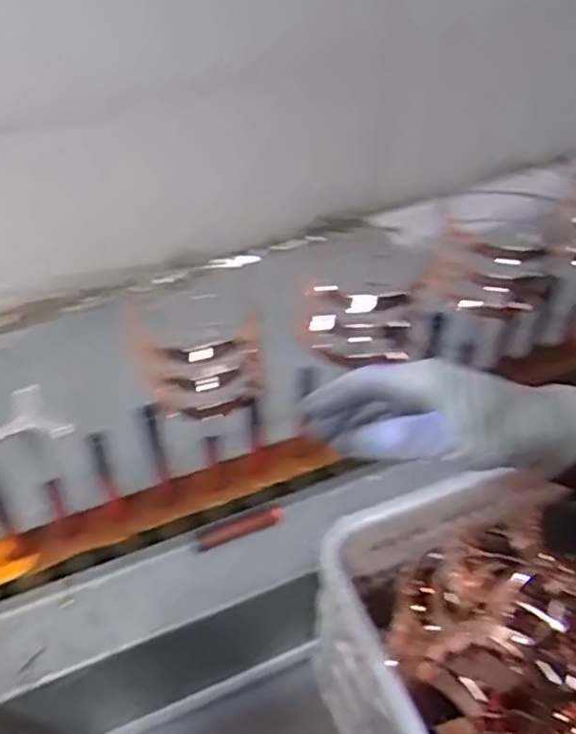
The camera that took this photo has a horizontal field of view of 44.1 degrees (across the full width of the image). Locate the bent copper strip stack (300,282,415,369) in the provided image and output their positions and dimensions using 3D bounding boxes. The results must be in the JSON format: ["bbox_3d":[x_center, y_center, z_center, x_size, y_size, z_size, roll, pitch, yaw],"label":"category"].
[{"bbox_3d":[0.061,-0.032,0.623,0.090,0.068,0.038,0,45,1],"label":"bent copper strip stack"}]

